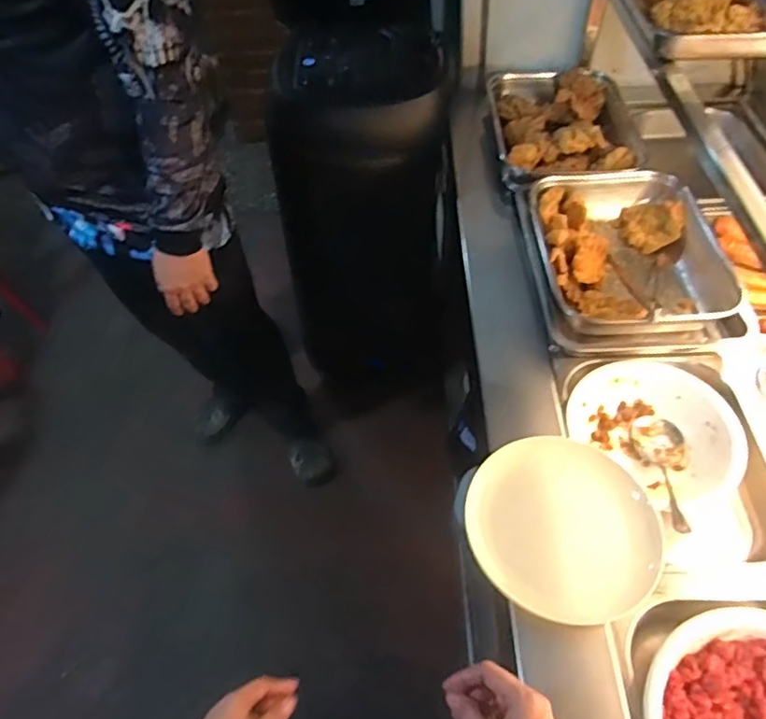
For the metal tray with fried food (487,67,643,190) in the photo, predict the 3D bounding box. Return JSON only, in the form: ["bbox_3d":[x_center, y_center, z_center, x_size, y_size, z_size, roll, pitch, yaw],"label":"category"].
[{"bbox_3d":[0.363,-0.469,1.162,0.284,0.076,0.348,1,53,4],"label":"metal tray with fried food"}]

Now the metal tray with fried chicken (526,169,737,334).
[{"bbox_3d":[0.391,-0.184,0.963,0.270,0.080,0.375,-2,53,2],"label":"metal tray with fried chicken"}]

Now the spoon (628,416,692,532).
[{"bbox_3d":[0.374,0.154,0.767,0.069,0.034,0.233,10,29,11],"label":"spoon"}]

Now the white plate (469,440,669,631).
[{"bbox_3d":[0.210,0.193,0.693,0.206,0.047,0.211,-2,53,2],"label":"white plate"}]

